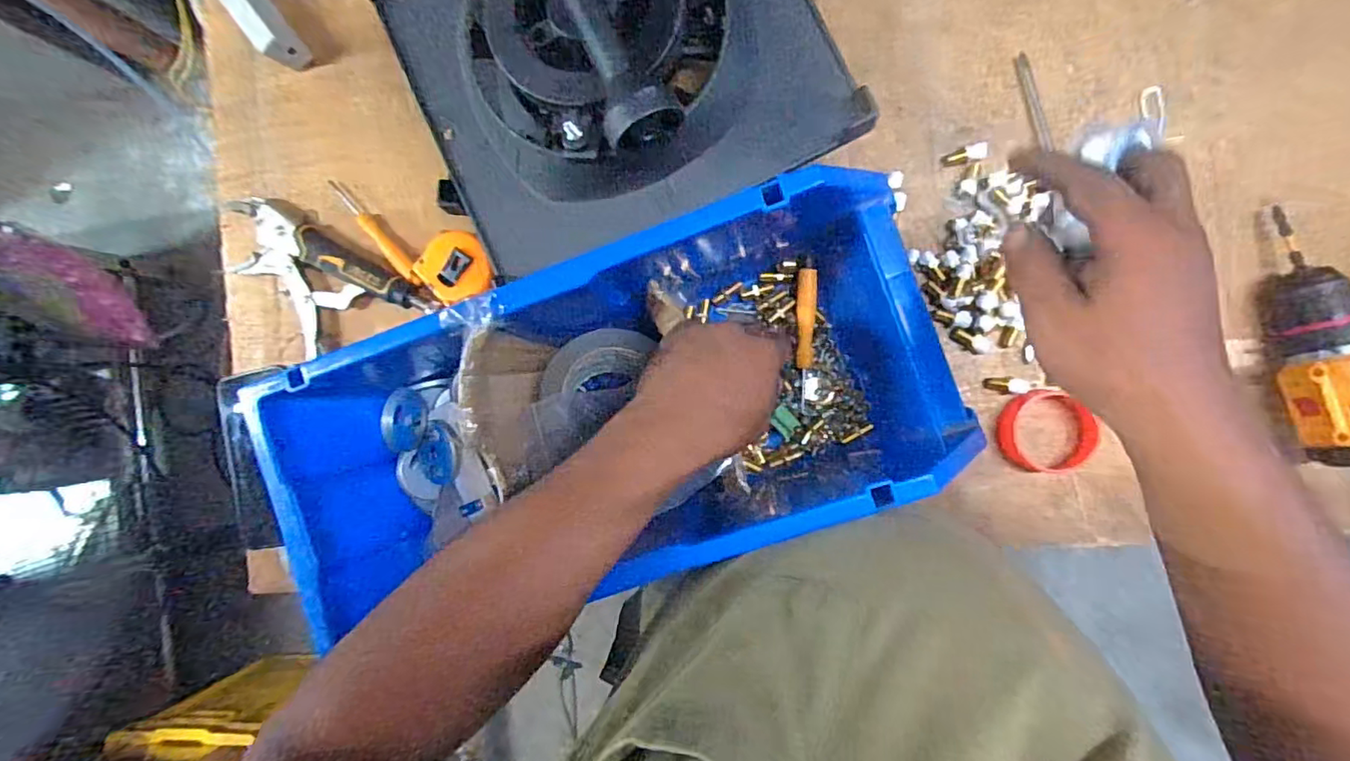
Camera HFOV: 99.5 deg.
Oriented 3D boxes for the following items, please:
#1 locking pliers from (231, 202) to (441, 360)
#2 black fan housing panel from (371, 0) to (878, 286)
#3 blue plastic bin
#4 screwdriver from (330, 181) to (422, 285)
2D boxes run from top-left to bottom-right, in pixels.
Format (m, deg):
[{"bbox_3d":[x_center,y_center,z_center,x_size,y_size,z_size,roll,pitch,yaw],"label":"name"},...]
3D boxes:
[{"bbox_3d":[-0.345,-0.087,0.541,0.221,0.023,0.105,30,93,6],"label":"locking pliers"},{"bbox_3d":[-0.056,-0.248,0.394,0.298,0.093,0.279,-24,87,7],"label":"black fan housing panel"},{"bbox_3d":[-0.044,0.014,0.414,0.452,0.173,0.216,-18,87,-7],"label":"blue plastic bin"},{"bbox_3d":[-0.283,-0.140,0.536,0.016,0.013,0.133,-41,85,4],"label":"screwdriver"}]

